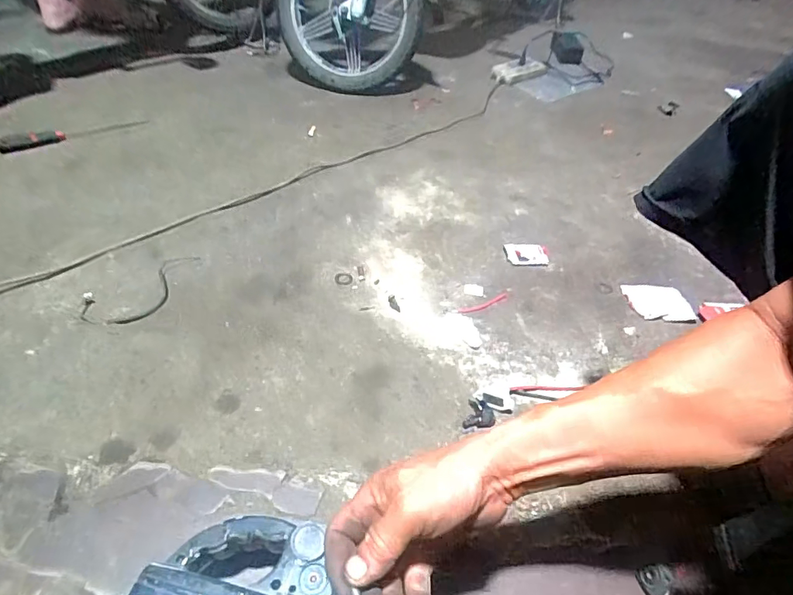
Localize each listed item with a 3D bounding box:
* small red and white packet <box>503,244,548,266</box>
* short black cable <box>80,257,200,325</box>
[{"bbox_3d":[0.237,-0.077,0.842,0.082,0.010,0.049,-2,48,-6],"label":"small red and white packet"},{"bbox_3d":[-0.373,-0.014,0.703,0.102,0.010,0.187,32,53,23],"label":"short black cable"}]

